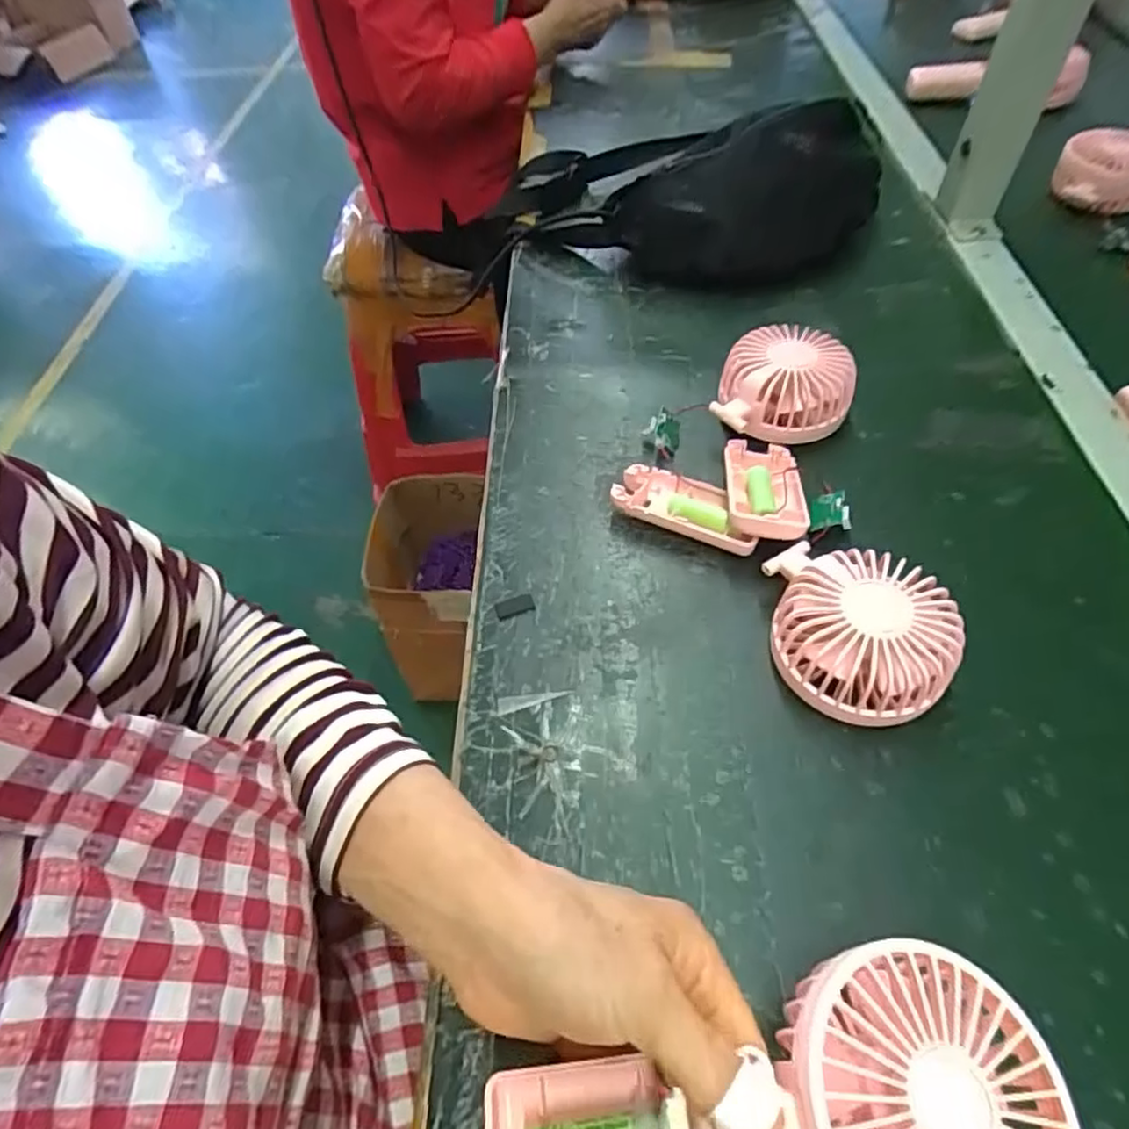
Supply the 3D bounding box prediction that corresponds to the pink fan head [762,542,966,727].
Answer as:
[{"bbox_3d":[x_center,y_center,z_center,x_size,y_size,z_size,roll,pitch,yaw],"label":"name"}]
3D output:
[{"bbox_3d":[0.153,0.032,0.354,0.086,0.047,0.098,1,53,5],"label":"pink fan head"}]

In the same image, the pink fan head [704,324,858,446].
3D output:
[{"bbox_3d":[0.154,-0.128,0.478,0.090,0.043,0.090,-4,67,9],"label":"pink fan head"}]

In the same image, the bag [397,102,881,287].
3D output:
[{"bbox_3d":[0.108,-0.356,0.628,0.352,0.088,0.190,8,54,8],"label":"bag"}]

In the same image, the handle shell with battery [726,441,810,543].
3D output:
[{"bbox_3d":[0.125,-0.049,0.425,0.045,0.019,0.097,2,39,6],"label":"handle shell with battery"}]

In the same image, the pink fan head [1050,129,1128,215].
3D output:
[{"bbox_3d":[0.522,-0.374,0.647,0.092,0.045,0.081,25,59,21],"label":"pink fan head"}]

